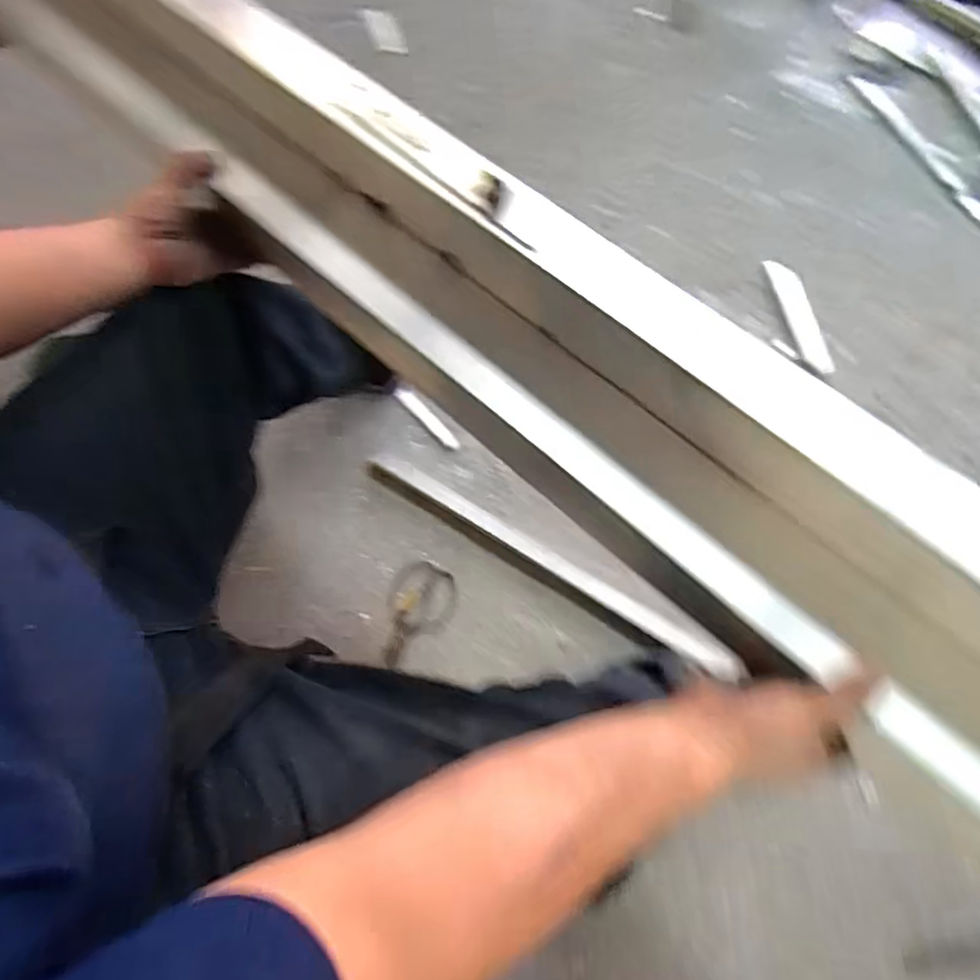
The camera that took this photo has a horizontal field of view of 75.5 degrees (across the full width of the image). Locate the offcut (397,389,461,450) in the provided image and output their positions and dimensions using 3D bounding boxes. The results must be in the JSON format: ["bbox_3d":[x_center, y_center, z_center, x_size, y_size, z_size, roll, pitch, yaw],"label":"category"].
[{"bbox_3d":[-0.099,-0.112,1.014,0.022,0.005,0.135,-43,76,-8],"label":"offcut"}]

